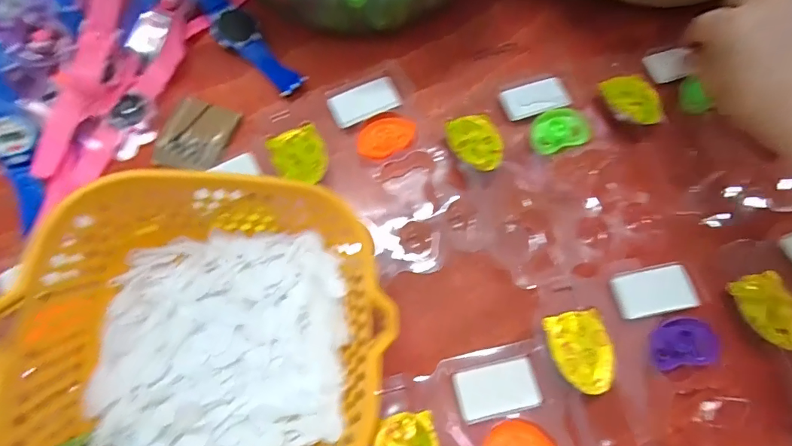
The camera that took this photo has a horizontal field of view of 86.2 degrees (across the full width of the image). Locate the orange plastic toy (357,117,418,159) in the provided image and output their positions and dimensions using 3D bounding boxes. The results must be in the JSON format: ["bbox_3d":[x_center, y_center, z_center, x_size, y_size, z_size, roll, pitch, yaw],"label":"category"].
[{"bbox_3d":[-0.008,-0.071,0.340,0.051,0.007,0.029,-31,75,-11],"label":"orange plastic toy"}]

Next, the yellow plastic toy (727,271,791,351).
[{"bbox_3d":[0.262,0.062,0.297,0.034,0.016,0.051,-12,72,-6],"label":"yellow plastic toy"}]

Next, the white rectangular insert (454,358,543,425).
[{"bbox_3d":[0.068,0.110,0.282,0.053,0.004,0.031,-12,72,-6],"label":"white rectangular insert"}]

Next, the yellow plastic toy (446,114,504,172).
[{"bbox_3d":[0.064,-0.061,0.334,0.040,0.014,0.047,-19,73,-8],"label":"yellow plastic toy"}]

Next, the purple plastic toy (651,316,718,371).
[{"bbox_3d":[0.195,0.082,0.290,0.044,0.016,0.031,-7,71,-4],"label":"purple plastic toy"}]

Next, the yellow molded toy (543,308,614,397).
[{"bbox_3d":[0.124,0.086,0.284,0.041,0.012,0.051,-10,72,-5],"label":"yellow molded toy"}]

